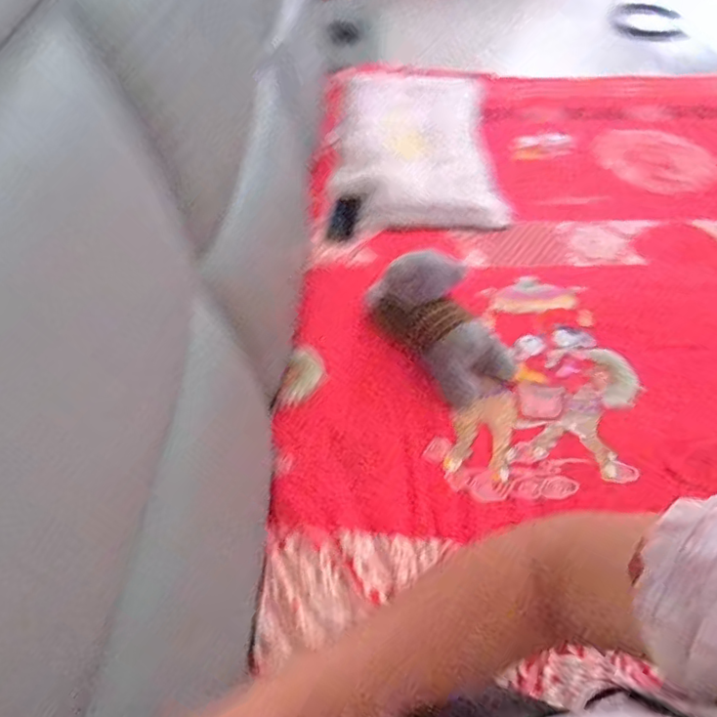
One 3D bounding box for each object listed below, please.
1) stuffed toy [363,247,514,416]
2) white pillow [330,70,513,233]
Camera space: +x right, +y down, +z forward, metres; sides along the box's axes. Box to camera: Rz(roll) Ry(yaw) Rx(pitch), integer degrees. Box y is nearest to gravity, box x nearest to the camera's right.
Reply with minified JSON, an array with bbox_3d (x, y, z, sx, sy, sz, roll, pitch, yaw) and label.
[{"bbox_3d":[0.163,-0.066,1.093,0.169,0.140,0.253,-36,58,-23],"label":"stuffed toy"},{"bbox_3d":[0.148,-0.570,1.521,0.399,0.097,0.628,0,51,2],"label":"white pillow"}]

